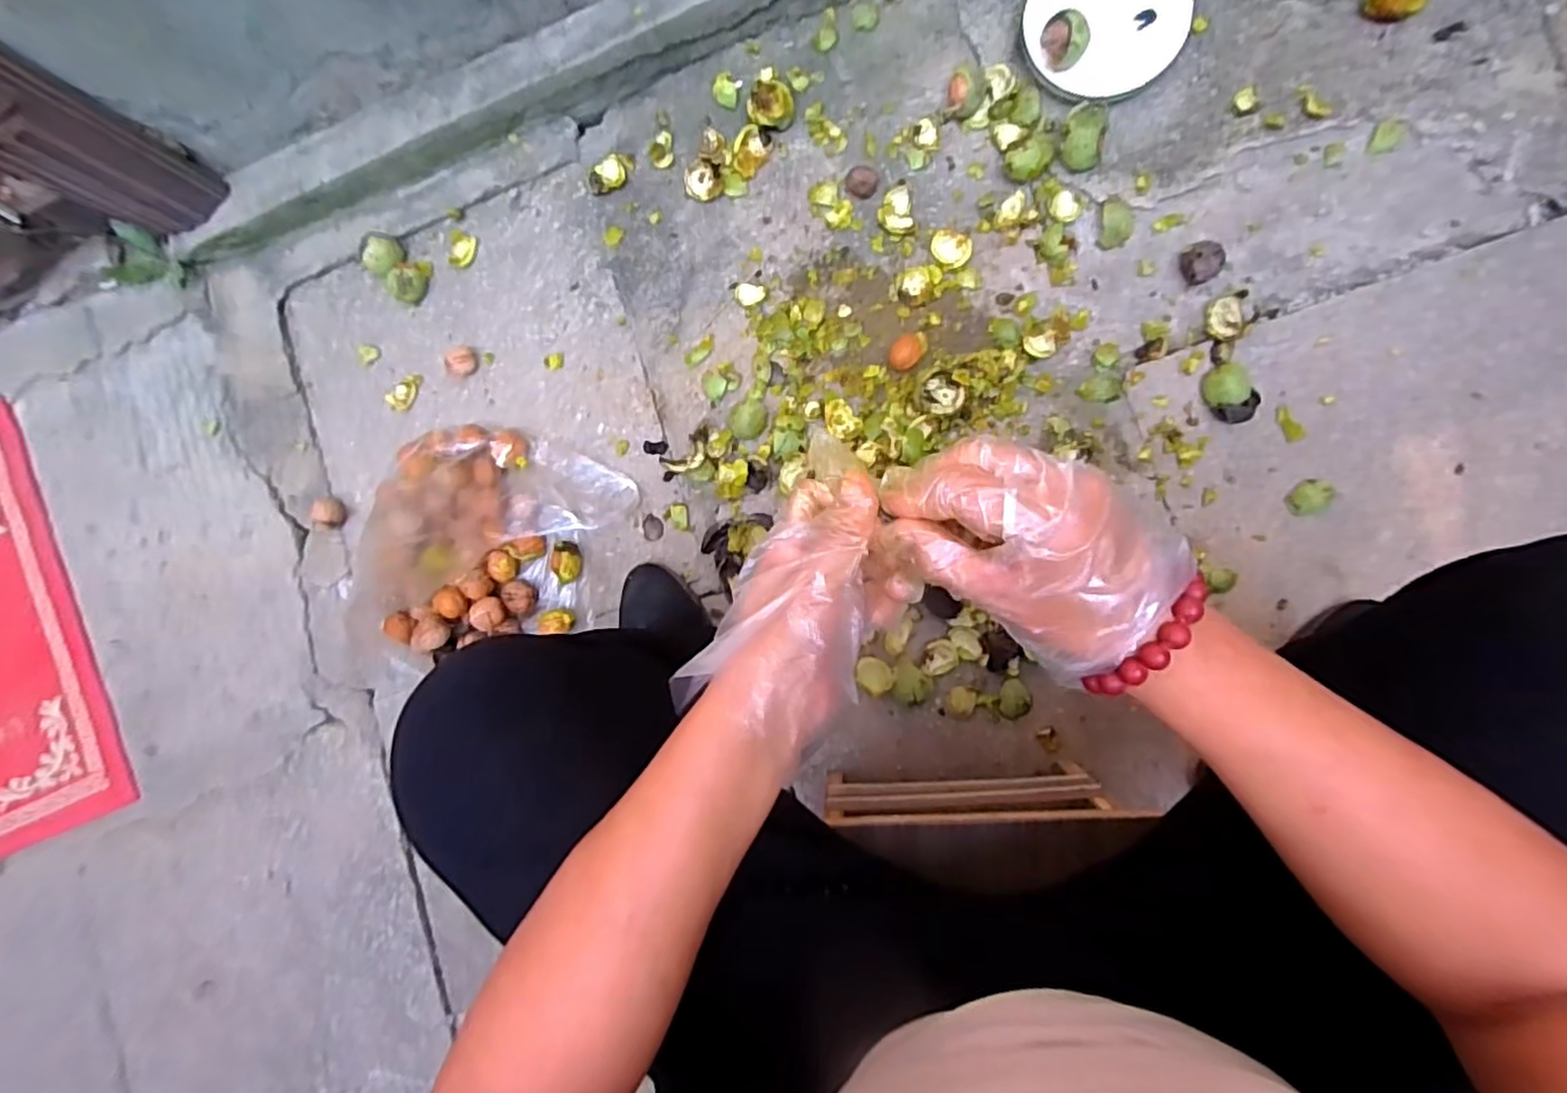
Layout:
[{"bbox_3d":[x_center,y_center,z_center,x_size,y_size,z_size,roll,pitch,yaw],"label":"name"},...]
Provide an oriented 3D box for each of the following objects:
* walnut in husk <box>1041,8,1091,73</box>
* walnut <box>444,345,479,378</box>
[{"bbox_3d":[0.303,-0.545,0.732,0.049,0.051,0.045,5,89,8],"label":"walnut in husk"},{"bbox_3d":[-0.397,-0.229,0.830,0.036,0.026,0.038,0,89,8],"label":"walnut"}]

